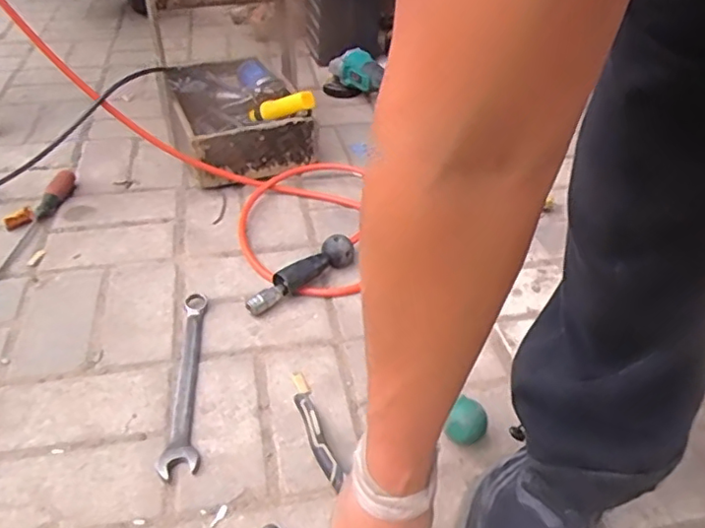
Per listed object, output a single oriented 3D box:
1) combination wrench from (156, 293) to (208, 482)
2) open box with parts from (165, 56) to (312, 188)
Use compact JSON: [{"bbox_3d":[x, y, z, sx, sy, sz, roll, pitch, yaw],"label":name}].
[{"bbox_3d":[-0.195,0.126,0.677,0.038,0.015,0.258,-4,41,-7],"label":"combination wrench"},{"bbox_3d":[-0.211,-0.270,1.070,0.205,0.126,0.292,-15,44,-18],"label":"open box with parts"}]

